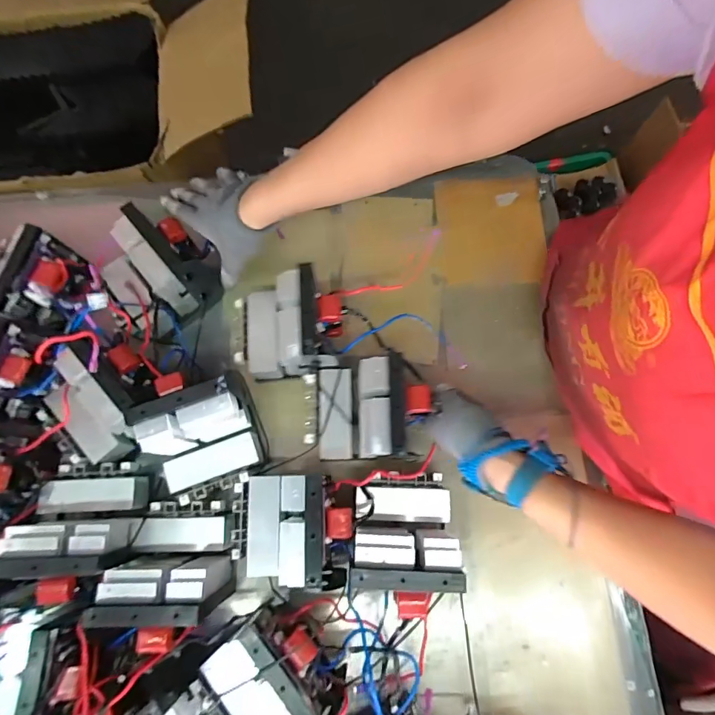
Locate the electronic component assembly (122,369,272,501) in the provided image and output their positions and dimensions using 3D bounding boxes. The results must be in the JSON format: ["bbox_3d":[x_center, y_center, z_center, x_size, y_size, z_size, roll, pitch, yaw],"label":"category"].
[{"bbox_3d":[-0.163,0.092,0.482,0.113,0.104,0.102,-19,75,-4],"label":"electronic component assembly"}]

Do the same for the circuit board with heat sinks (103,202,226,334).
[{"bbox_3d":[-0.243,-0.105,0.538,0.108,0.099,0.117,41,79,11],"label":"circuit board with heat sinks"}]

